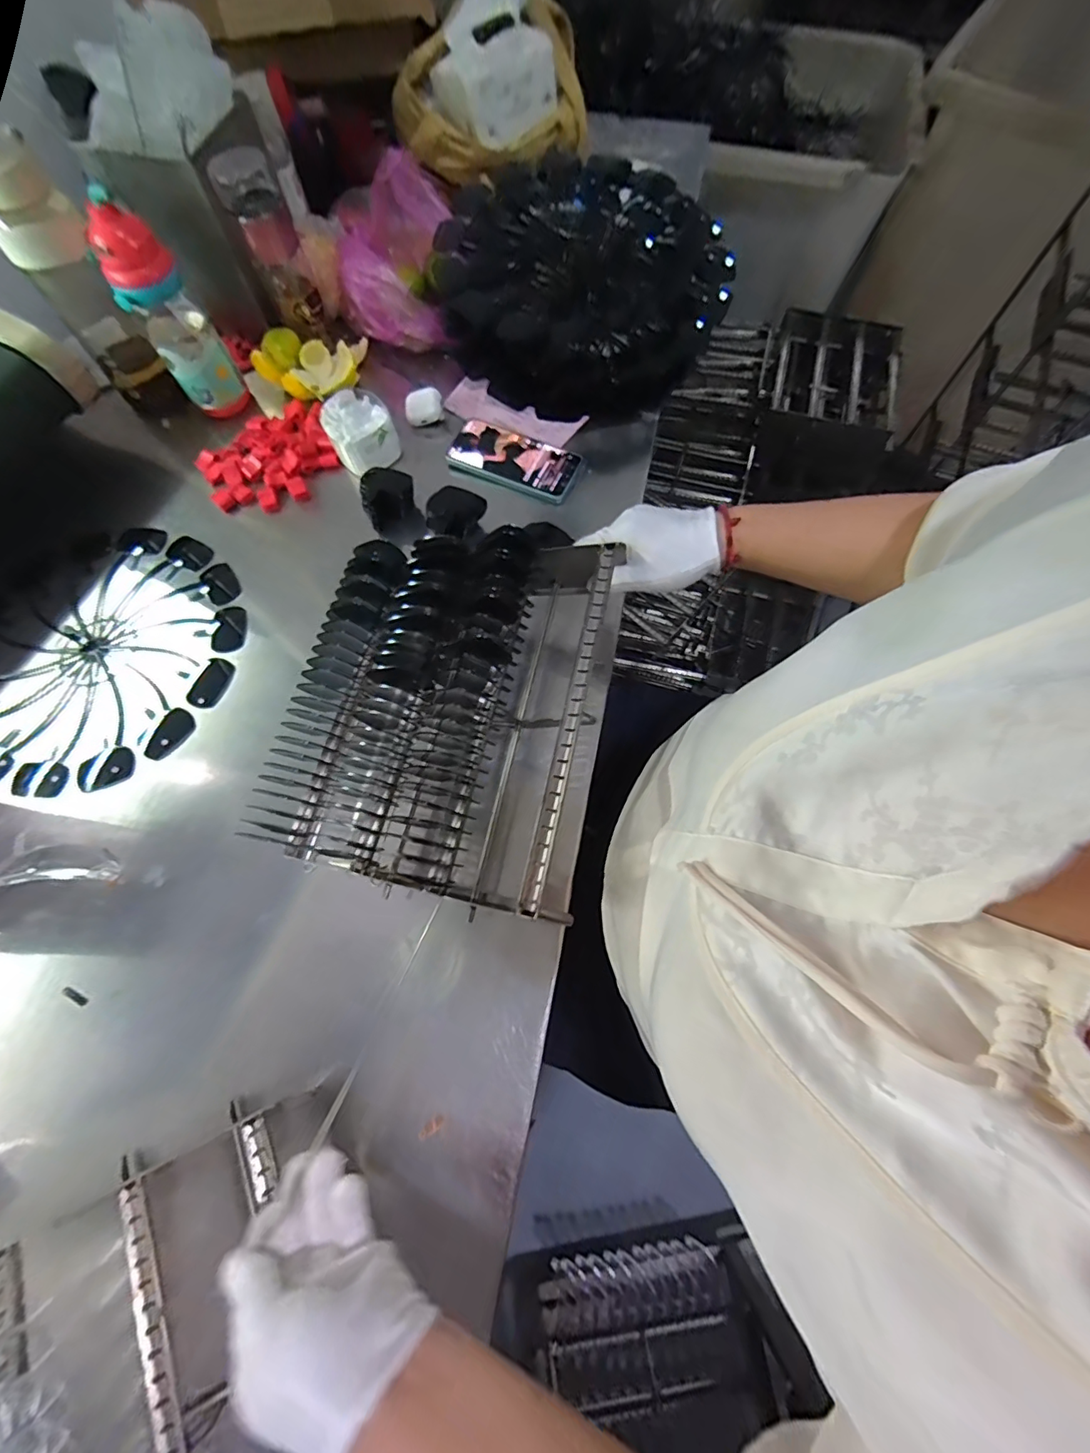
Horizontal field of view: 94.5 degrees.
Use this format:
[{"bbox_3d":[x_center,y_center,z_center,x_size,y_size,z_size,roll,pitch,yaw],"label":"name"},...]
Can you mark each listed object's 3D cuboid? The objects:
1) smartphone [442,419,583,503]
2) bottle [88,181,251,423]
[{"bbox_3d":[-0.038,-0.337,0.629,0.164,0.010,0.085,26,72,9],"label":"smartphone"},{"bbox_3d":[-0.445,-0.485,0.602,0.075,0.205,0.061,-36,74,-12],"label":"bottle"}]

